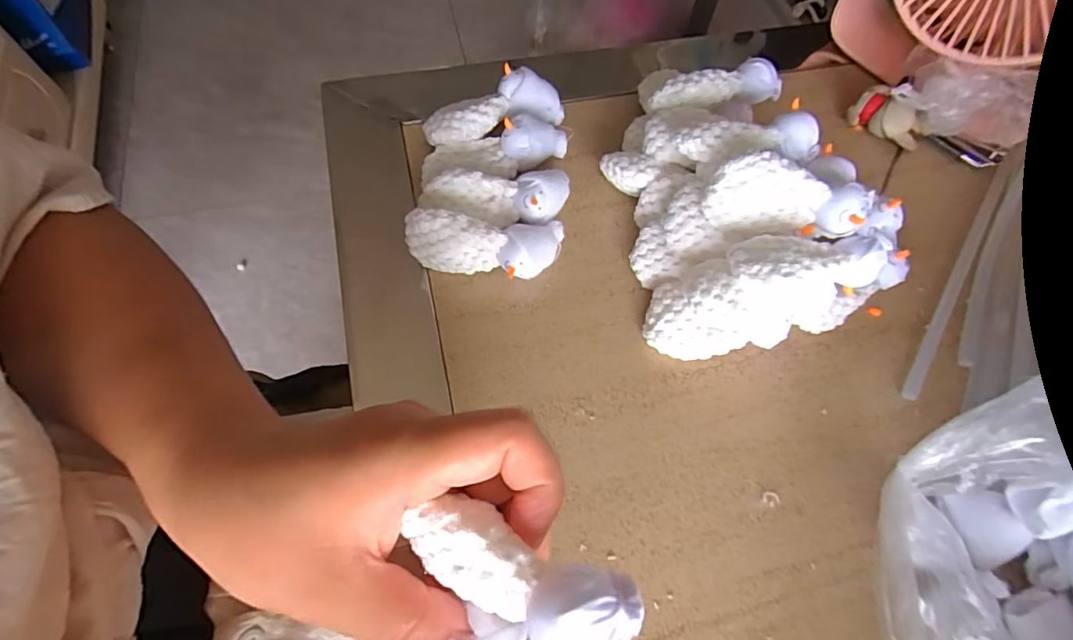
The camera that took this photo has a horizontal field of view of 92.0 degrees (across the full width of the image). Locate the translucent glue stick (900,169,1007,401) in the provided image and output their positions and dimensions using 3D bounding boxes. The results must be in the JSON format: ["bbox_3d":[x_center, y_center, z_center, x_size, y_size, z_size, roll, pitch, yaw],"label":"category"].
[{"bbox_3d":[0.262,-0.028,0.321,0.008,0.008,0.190,34,68,12],"label":"translucent glue stick"}]

